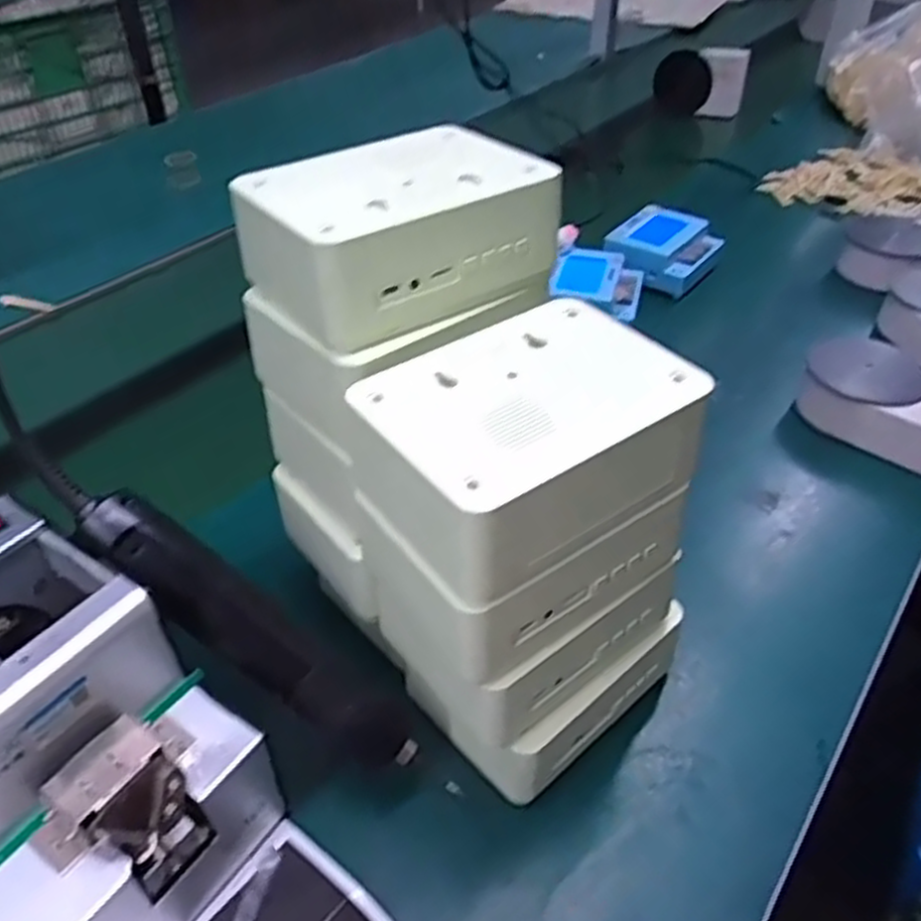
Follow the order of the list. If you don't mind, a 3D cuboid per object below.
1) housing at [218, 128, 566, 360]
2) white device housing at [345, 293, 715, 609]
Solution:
[{"bbox_3d":[-0.031,-0.120,0.401,0.141,0.050,0.107,-31,49,-29],"label":"housing"},{"bbox_3d":[0.027,-0.009,0.363,0.143,0.060,0.106,-25,46,-24],"label":"white device housing"}]

